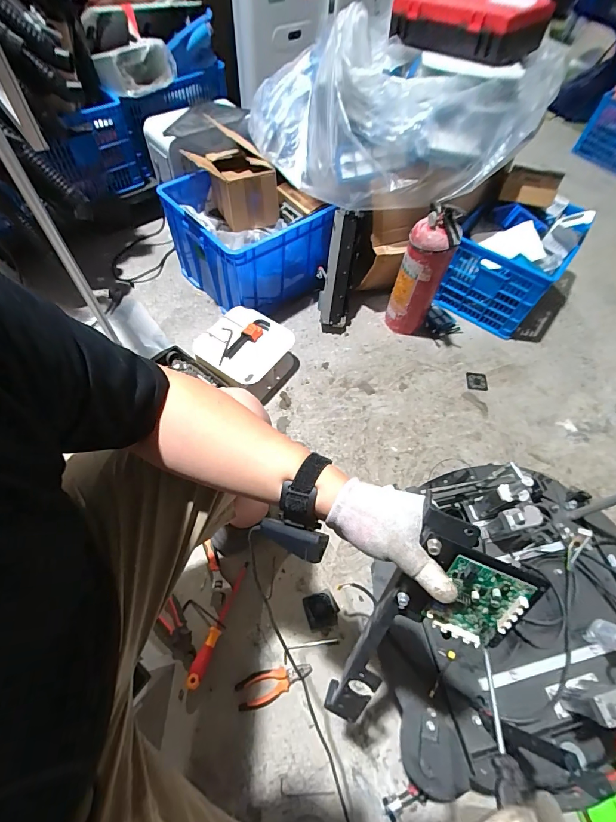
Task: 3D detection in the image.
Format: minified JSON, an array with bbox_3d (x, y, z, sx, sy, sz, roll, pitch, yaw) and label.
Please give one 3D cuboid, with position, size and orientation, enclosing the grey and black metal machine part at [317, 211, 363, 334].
[{"bbox_3d":[0.091,-0.442,1.181,0.115,0.374,0.060,6,27,-1],"label":"grey and black metal machine part"}]

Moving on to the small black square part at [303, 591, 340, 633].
[{"bbox_3d":[0.032,0.456,0.823,0.073,0.021,0.072,-12,62,-11],"label":"small black square part"}]

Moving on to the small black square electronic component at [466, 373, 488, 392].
[{"bbox_3d":[0.559,-0.098,1.193,0.071,0.004,0.070,6,62,-1],"label":"small black square electronic component"}]

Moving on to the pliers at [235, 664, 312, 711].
[{"bbox_3d":[-0.069,0.570,0.753,0.157,0.018,0.059,-15,63,-12],"label":"pliers"}]

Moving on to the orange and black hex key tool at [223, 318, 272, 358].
[{"bbox_3d":[-0.185,-0.221,1.077,0.055,0.022,0.176,39,65,16],"label":"orange and black hex key tool"}]

